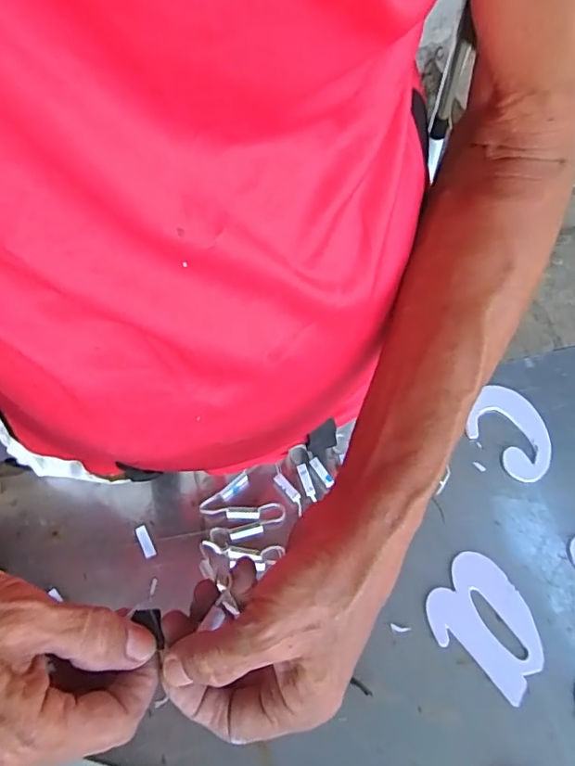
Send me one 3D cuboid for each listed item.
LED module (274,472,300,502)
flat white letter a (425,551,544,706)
[{"bbox_3d":[0.000,0.085,0.462,0.009,0.008,0.026,-36,67,-20],"label":"LED module"},{"bbox_3d":[0.149,0.174,0.415,0.085,0.004,0.069,39,66,19],"label":"flat white letter a"}]

